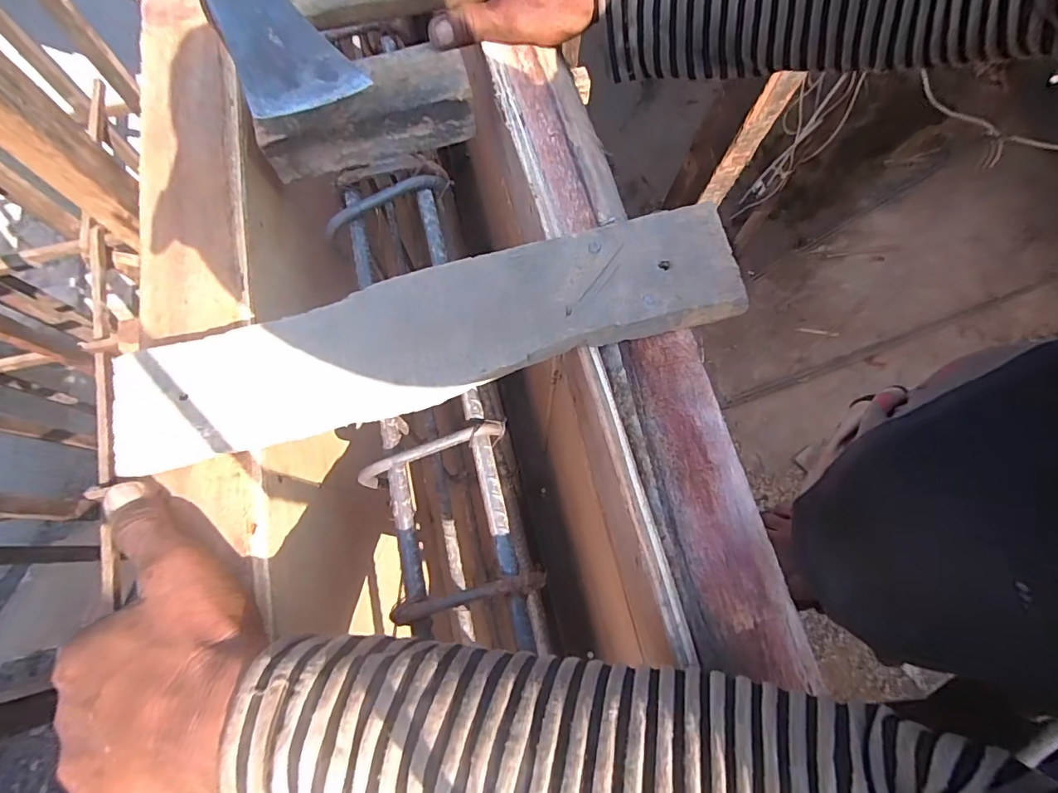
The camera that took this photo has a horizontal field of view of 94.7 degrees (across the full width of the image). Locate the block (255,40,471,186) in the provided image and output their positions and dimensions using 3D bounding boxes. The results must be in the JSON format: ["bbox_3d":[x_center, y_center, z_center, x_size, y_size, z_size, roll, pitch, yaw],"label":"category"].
[{"bbox_3d":[-0.115,-0.204,0.349,0.149,0.040,0.058,-13,73,-4],"label":"block"}]

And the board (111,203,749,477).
[{"bbox_3d":[-0.051,-0.036,0.270,0.340,0.015,0.072,-16,73,-5],"label":"board"}]

